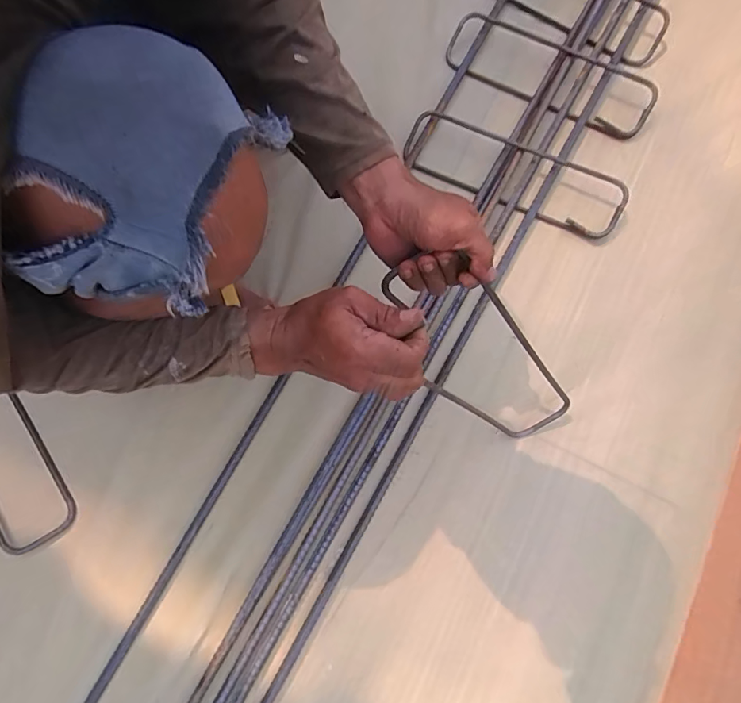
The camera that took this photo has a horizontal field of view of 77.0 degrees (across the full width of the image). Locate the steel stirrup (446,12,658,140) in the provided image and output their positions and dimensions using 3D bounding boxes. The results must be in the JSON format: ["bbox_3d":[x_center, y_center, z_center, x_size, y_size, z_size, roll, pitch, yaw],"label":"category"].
[{"bbox_3d":[0.263,-0.411,0.679,0.304,0.019,0.127,27,78,7],"label":"steel stirrup"}]

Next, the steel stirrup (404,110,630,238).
[{"bbox_3d":[0.195,-0.244,0.640,0.307,0.024,0.102,26,78,7],"label":"steel stirrup"}]

